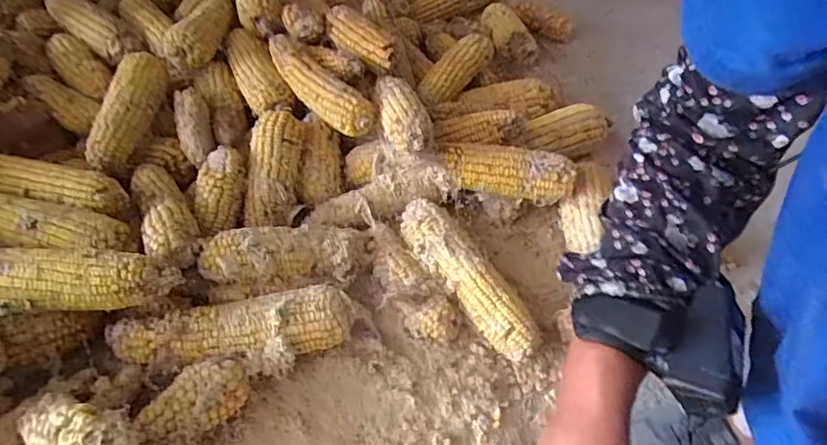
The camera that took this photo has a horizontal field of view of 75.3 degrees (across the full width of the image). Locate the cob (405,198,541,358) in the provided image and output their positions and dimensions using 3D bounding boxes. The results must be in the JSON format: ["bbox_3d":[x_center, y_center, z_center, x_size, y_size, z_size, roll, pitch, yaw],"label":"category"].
[{"bbox_3d":[0.051,0.060,0.565,0.049,0.054,0.203,-25,54,-22],"label":"cob"}]

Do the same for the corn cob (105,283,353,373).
[{"bbox_3d":[-0.168,0.111,0.507,0.217,0.058,0.065,-9,50,-10],"label":"corn cob"}]

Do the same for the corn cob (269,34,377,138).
[{"bbox_3d":[-0.119,-0.167,0.670,0.047,0.052,0.189,-33,57,-27],"label":"corn cob"}]

